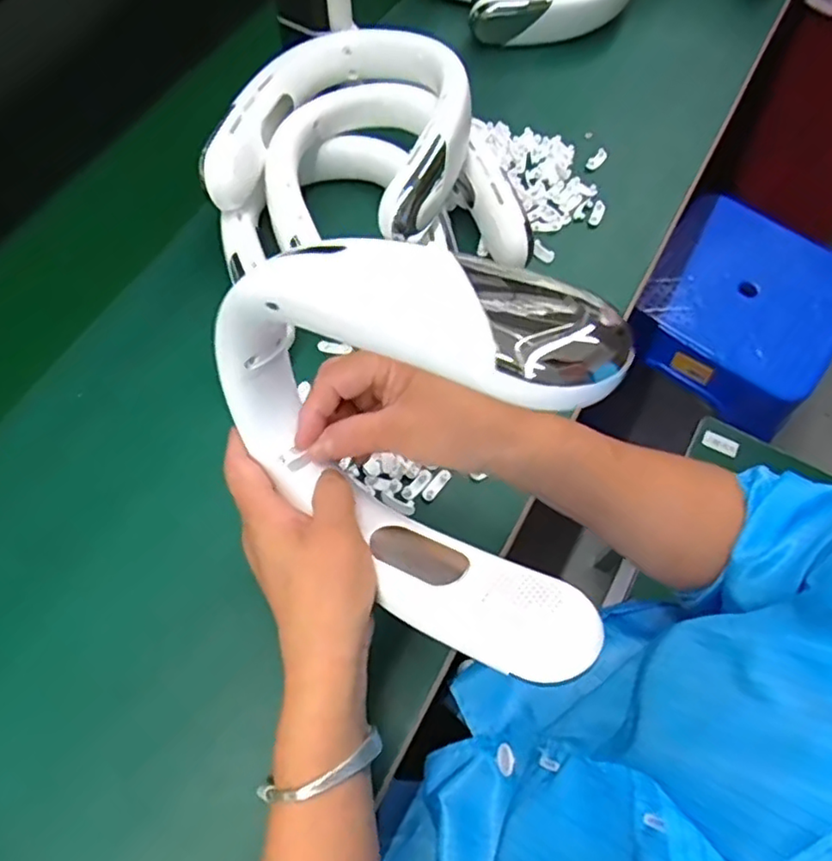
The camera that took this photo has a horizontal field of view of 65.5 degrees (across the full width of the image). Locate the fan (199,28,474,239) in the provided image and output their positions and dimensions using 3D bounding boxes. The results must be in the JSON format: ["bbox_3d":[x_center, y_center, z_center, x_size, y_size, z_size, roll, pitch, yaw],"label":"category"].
[{"bbox_3d":[-0.053,-0.250,0.524,0.190,0.057,0.190,18,66,6],"label":"fan"}]

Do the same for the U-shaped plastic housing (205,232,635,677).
[{"bbox_3d":[0.009,0.011,0.282,0.098,0.184,0.206,-40,72,-18],"label":"U-shaped plastic housing"}]

